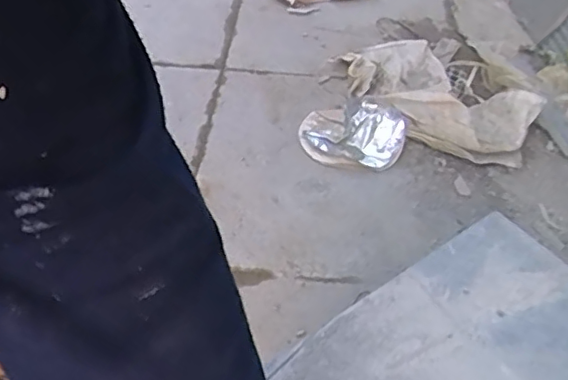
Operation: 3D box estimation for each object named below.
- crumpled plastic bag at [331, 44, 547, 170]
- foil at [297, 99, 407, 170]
[{"bbox_3d":[0.314,-0.204,1.282,0.224,0.107,0.481,-32,55,-30],"label":"crumpled plastic bag"},{"bbox_3d":[0.144,-0.125,1.232,0.221,0.079,0.158,13,44,6],"label":"foil"}]

